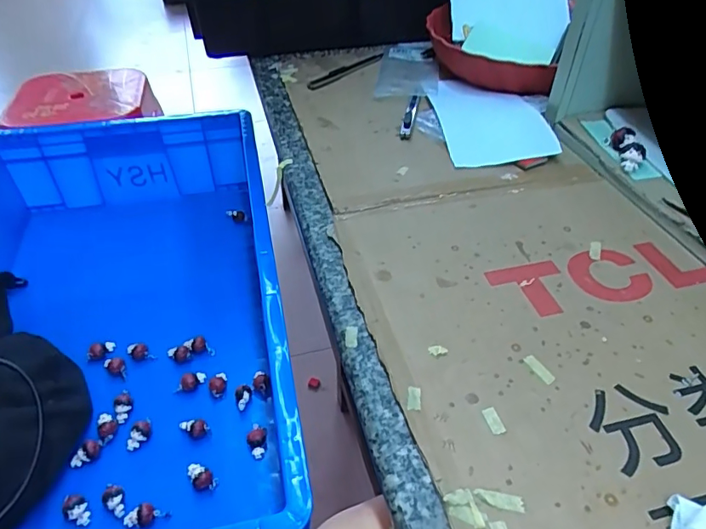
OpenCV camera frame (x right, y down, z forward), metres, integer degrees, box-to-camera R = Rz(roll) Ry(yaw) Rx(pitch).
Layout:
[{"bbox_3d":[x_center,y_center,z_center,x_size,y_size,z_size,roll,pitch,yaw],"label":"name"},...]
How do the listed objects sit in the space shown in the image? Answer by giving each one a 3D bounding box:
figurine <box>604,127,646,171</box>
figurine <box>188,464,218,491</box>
[{"bbox_3d":[0.253,-0.107,0.464,0.021,0.020,0.052,-2,44,2],"label":"figurine"},{"bbox_3d":[-0.151,0.213,0.504,0.021,0.021,0.031,-33,52,-30],"label":"figurine"}]

